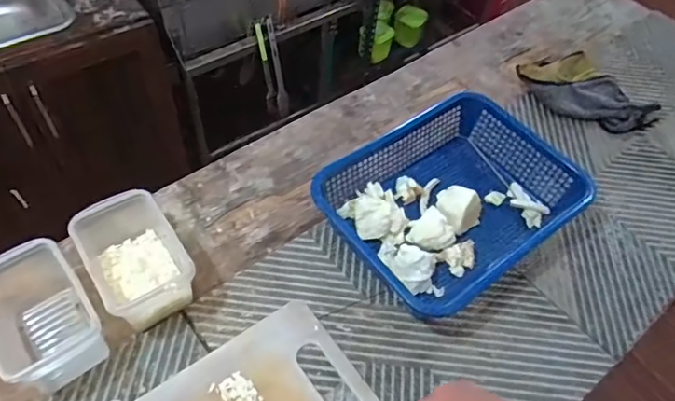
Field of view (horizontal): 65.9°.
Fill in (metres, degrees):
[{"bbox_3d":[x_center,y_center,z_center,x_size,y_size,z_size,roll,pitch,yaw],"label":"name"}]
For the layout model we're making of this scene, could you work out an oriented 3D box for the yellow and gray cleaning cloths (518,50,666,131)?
[{"bbox_3d":[0.444,-0.197,0.934,0.227,0.054,0.126,20,56,10],"label":"yellow and gray cleaning cloths"}]

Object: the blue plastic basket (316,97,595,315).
[{"bbox_3d":[0.152,-0.004,0.749,0.329,0.092,0.256,-30,62,-22],"label":"blue plastic basket"}]

